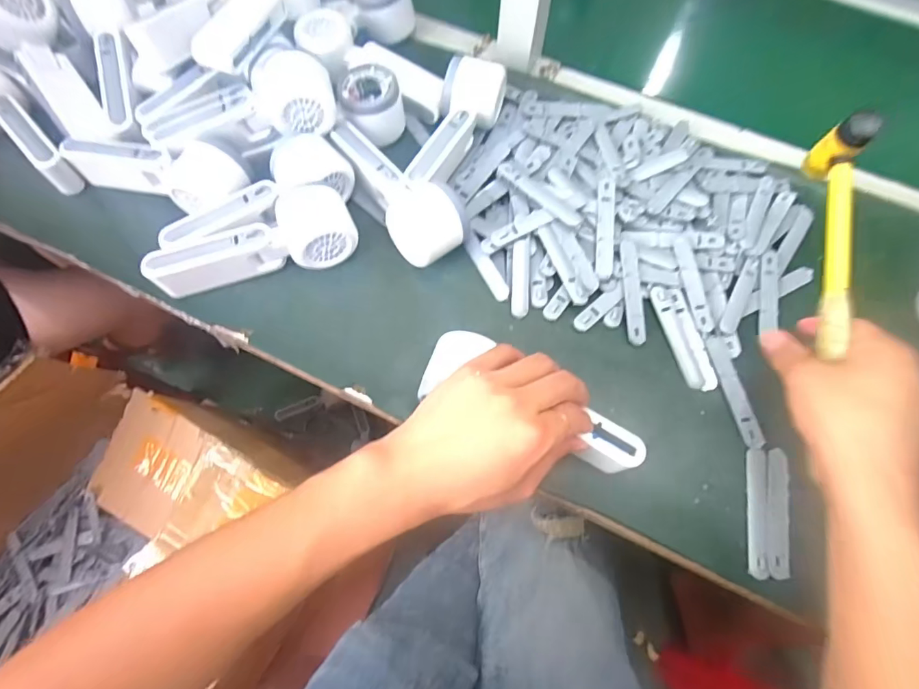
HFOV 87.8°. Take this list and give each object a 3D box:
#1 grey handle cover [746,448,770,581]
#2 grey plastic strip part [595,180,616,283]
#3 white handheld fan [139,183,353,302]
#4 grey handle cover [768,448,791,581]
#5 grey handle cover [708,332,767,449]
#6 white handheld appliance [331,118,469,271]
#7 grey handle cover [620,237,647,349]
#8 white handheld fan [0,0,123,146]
[{"bbox_3d":[0.228,0.127,0.364,0.015,0.005,0.094,14,67,3],"label":"grey handle cover"},{"bbox_3d":[0.132,-0.105,0.432,0.016,0.005,0.094,5,80,-1],"label":"grey plastic strip part"},{"bbox_3d":[-0.173,-0.086,0.408,0.165,0.046,0.070,-19,69,-10],"label":"white handheld fan"},{"bbox_3d":[0.243,0.126,0.364,0.016,0.005,0.097,15,67,4],"label":"grey handle cover"},{"bbox_3d":[0.230,0.038,0.398,0.017,0.007,0.096,-8,68,-6],"label":"grey handle cover"},{"bbox_3d":[-0.059,-0.143,0.435,0.055,0.050,0.161,-32,72,-15],"label":"white handheld appliance"},{"bbox_3d":[0.155,-0.047,0.425,0.018,0.009,0.097,-1,79,-3],"label":"grey handle cover"},{"bbox_3d":[-0.385,-0.259,0.441,0.065,0.048,0.156,-27,107,-13],"label":"white handheld fan"}]

